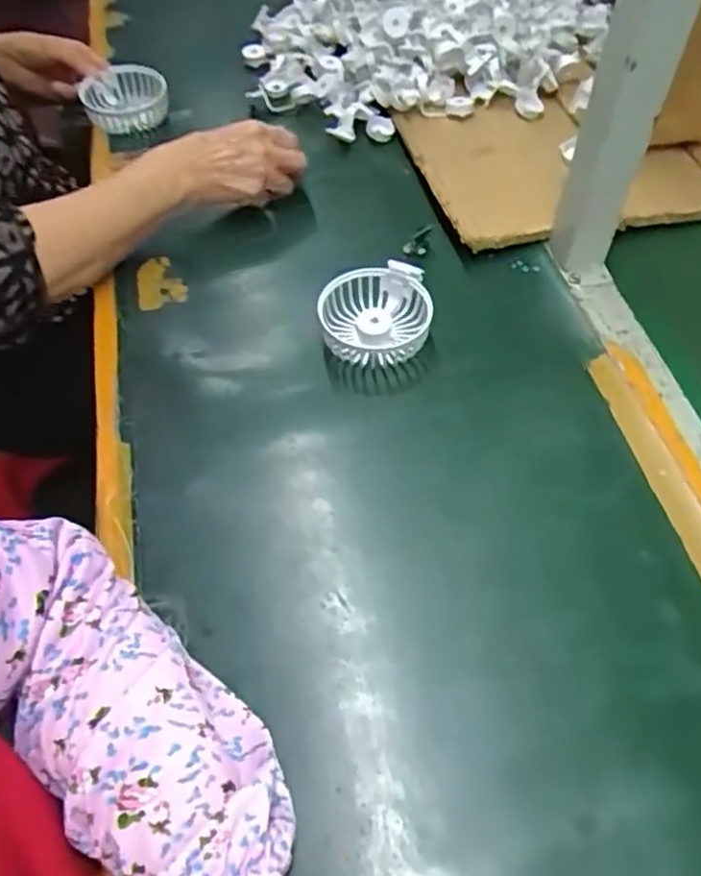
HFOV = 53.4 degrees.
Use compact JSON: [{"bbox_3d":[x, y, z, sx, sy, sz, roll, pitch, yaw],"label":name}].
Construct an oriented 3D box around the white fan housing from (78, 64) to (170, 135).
[{"bbox_3d":[-0.227,-0.350,0.716,0.077,0.041,0.071,-4,55,-1],"label":"white fan housing"}]

